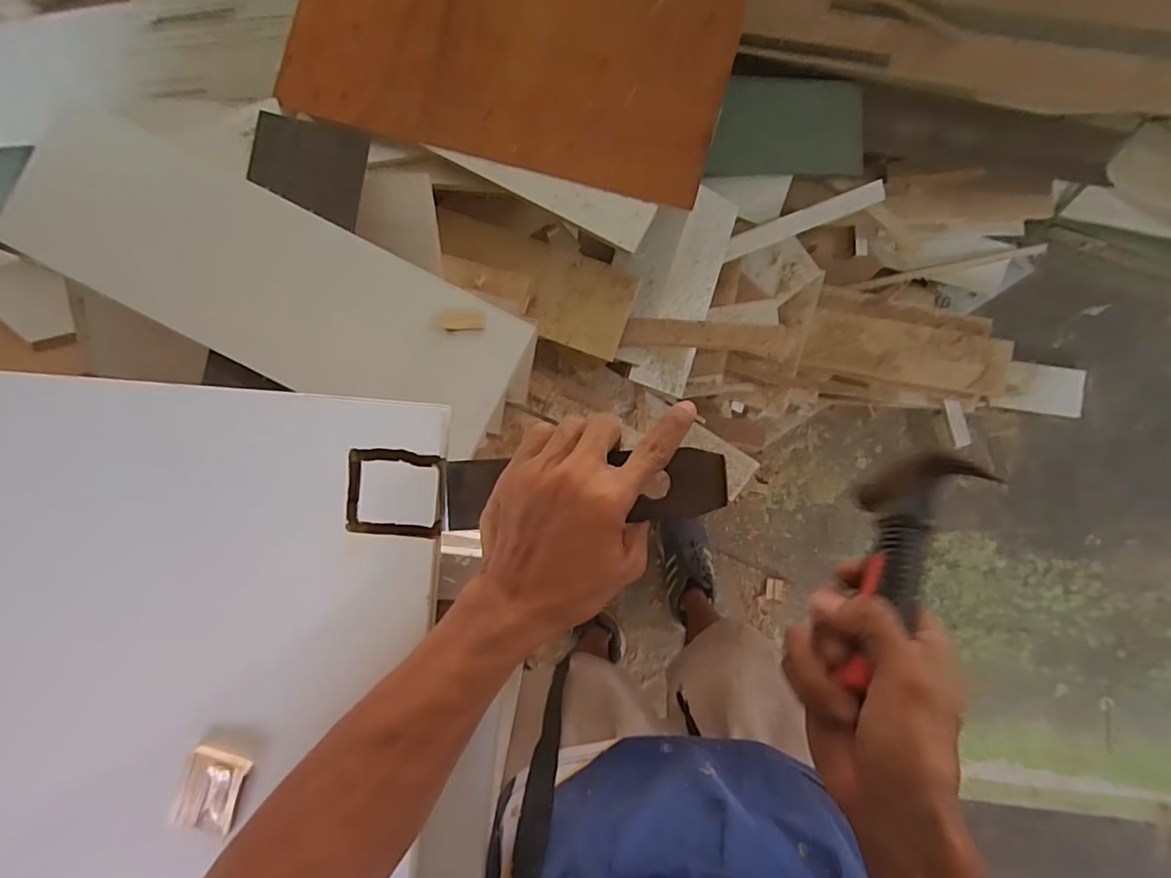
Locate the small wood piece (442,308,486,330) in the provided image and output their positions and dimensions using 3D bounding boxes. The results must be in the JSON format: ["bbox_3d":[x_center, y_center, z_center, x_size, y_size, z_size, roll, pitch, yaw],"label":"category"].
[{"bbox_3d":[-0.137,-0.134,0.616,0.050,0.005,0.023,2,89,-1],"label":"small wood piece"}]

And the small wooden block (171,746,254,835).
[{"bbox_3d":[-0.230,0.217,0.338,0.034,0.008,0.049,18,89,-1],"label":"small wooden block"}]

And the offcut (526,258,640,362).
[{"bbox_3d":[-0.011,-0.210,0.852,0.159,0.014,0.132,21,101,10],"label":"offcut"}]

